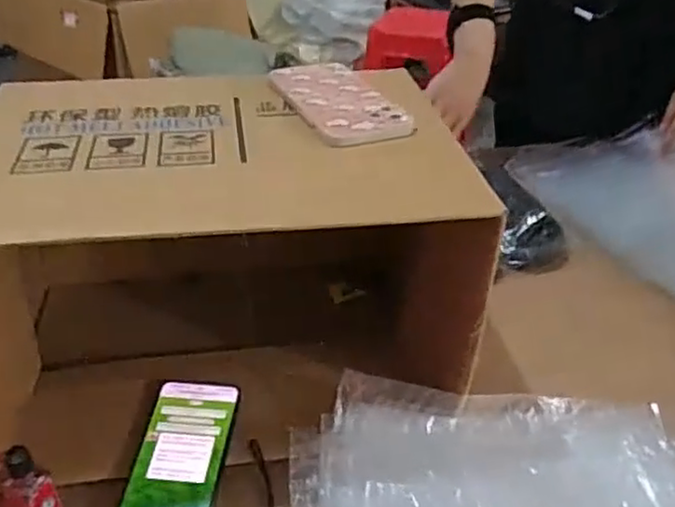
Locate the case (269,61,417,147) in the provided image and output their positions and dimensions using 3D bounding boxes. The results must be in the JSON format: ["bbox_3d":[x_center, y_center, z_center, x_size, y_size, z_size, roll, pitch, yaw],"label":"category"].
[{"bbox_3d":[-0.001,-0.140,0.615,0.083,0.008,0.169,-14,38,-18],"label":"case"}]

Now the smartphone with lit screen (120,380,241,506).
[{"bbox_3d":[-0.132,0.179,0.565,0.074,0.007,0.165,5,47,3],"label":"smartphone with lit screen"}]

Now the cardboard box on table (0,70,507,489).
[{"bbox_3d":[-0.110,0.000,0.628,0.411,0.255,0.295,-7,36,-9],"label":"cardboard box on table"}]

